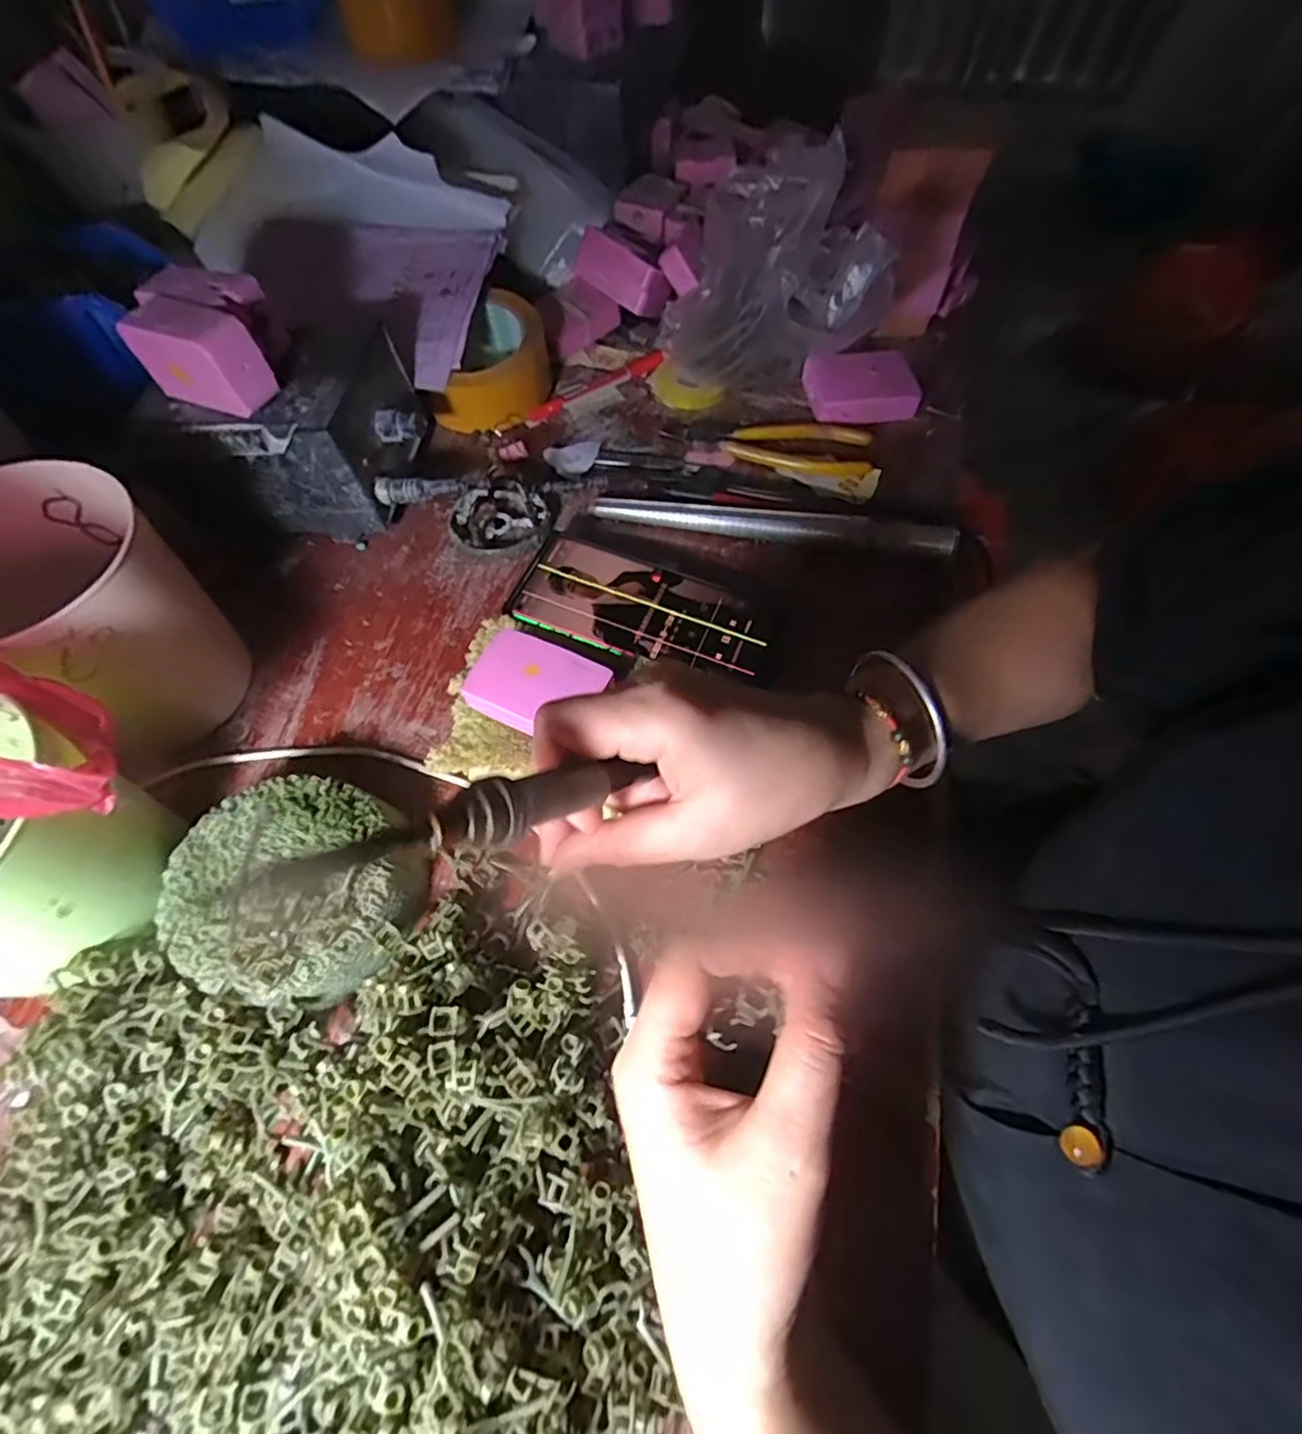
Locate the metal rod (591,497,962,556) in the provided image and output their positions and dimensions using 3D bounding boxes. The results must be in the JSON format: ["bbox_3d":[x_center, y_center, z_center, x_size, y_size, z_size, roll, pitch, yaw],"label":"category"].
[{"bbox_3d":[0.081,-0.129,0.435,0.241,0.020,0.025,7,62,4],"label":"metal rod"}]

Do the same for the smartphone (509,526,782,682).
[{"bbox_3d":[-0.002,-0.065,0.392,0.158,0.005,0.074,20,65,7],"label":"smartphone"}]

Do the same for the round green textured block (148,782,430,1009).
[{"bbox_3d":[-0.165,0.083,0.307,0.110,0.053,0.099,23,64,12],"label":"round green textured block"}]

